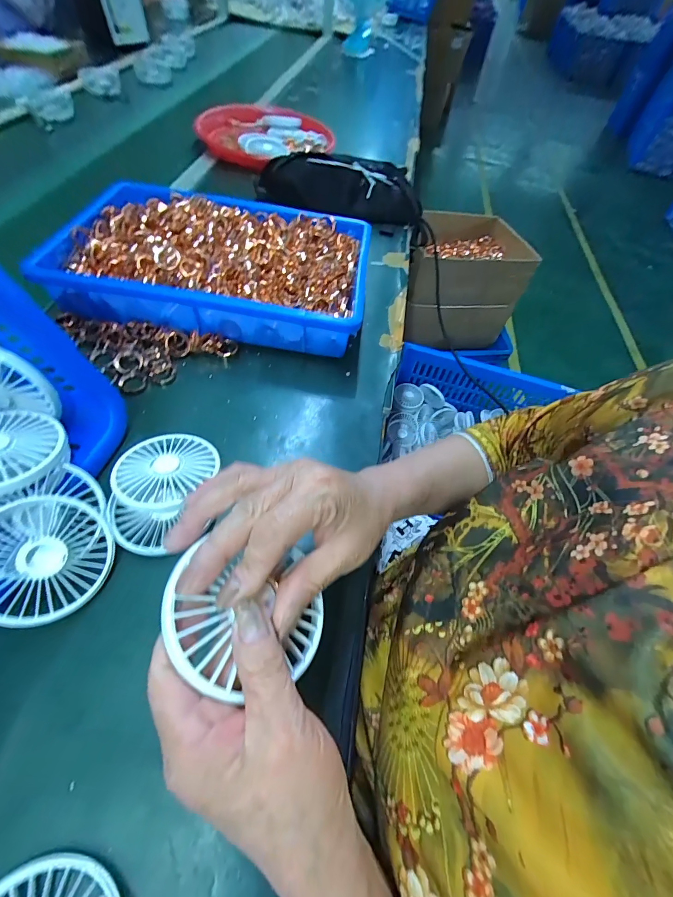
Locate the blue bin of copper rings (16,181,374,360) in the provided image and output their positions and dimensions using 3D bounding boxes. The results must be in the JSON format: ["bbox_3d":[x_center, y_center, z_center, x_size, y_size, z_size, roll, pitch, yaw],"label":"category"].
[{"bbox_3d":[-0.146,-0.235,0.467,0.364,0.079,0.238,7,56,-1],"label":"blue bin of copper rings"}]

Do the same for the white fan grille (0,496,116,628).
[{"bbox_3d":[-0.217,0.081,0.268,0.086,0.012,0.087,24,60,-22],"label":"white fan grille"}]

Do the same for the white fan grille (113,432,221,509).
[{"bbox_3d":[-0.151,0.020,0.326,0.075,0.029,0.083,28,58,13],"label":"white fan grille"}]

